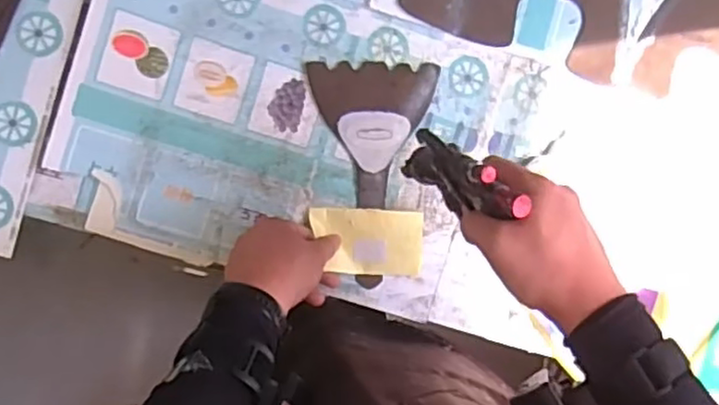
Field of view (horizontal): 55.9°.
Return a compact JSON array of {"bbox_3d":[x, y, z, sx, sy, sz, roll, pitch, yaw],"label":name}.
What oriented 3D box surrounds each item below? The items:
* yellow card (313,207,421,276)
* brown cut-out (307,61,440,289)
[{"bbox_3d":[0.008,0.038,0.653,0.107,0.005,0.063,1,94,-7],"label":"yellow card"},{"bbox_3d":[0.016,-0.027,0.656,0.119,0.011,0.211,-2,95,-5],"label":"brown cut-out"}]

